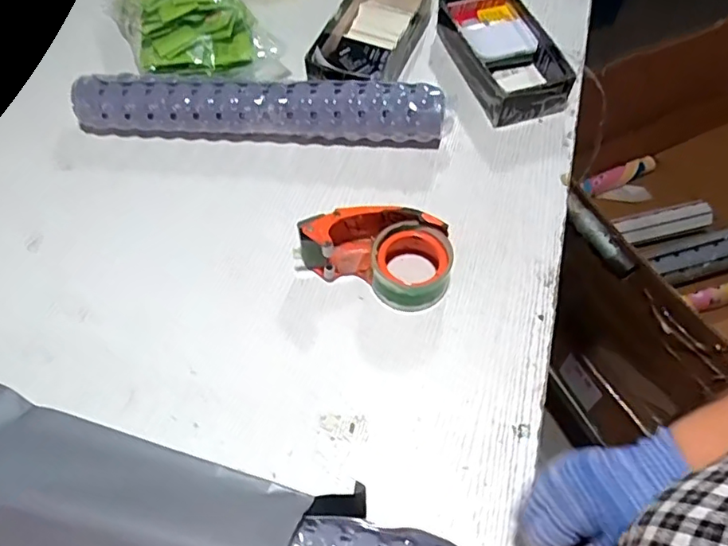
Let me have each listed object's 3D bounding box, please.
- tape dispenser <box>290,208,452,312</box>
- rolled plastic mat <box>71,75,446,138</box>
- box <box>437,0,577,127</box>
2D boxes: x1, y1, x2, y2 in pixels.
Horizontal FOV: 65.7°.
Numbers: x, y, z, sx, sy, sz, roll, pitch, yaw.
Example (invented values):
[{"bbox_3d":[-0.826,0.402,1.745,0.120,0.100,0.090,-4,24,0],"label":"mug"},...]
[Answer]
[{"bbox_3d":[0.017,-0.026,0.596,0.156,0.064,0.089,24,62,15],"label":"tape dispenser"},{"bbox_3d":[-0.131,-0.202,0.706,0.466,0.069,0.060,3,58,3],"label":"rolled plastic mat"},{"bbox_3d":[0.184,-0.297,0.766,0.113,0.061,0.214,-19,59,-10],"label":"box"}]

